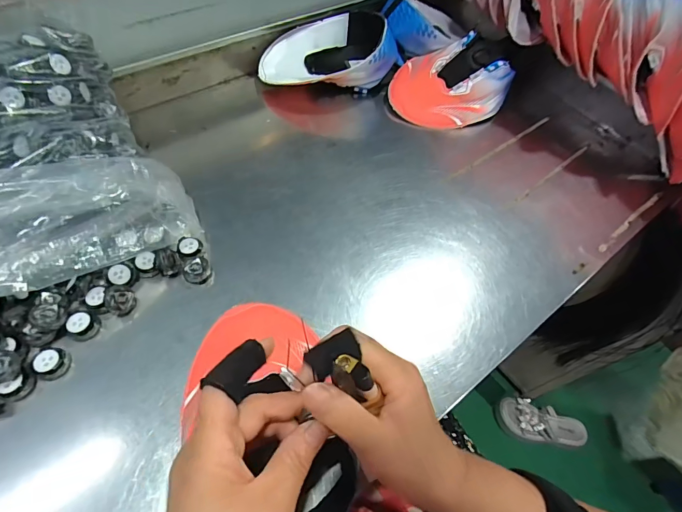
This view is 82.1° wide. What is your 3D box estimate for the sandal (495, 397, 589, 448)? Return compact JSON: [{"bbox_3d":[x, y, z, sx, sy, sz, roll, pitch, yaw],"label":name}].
[{"bbox_3d":[0.553,0.471,1.093,0.233,0.063,0.102,18,57,5],"label":"sandal"}]

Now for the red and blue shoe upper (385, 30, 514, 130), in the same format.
[{"bbox_3d":[0.154,-0.260,0.589,0.156,0.081,0.132,-23,63,-20],"label":"red and blue shoe upper"}]

